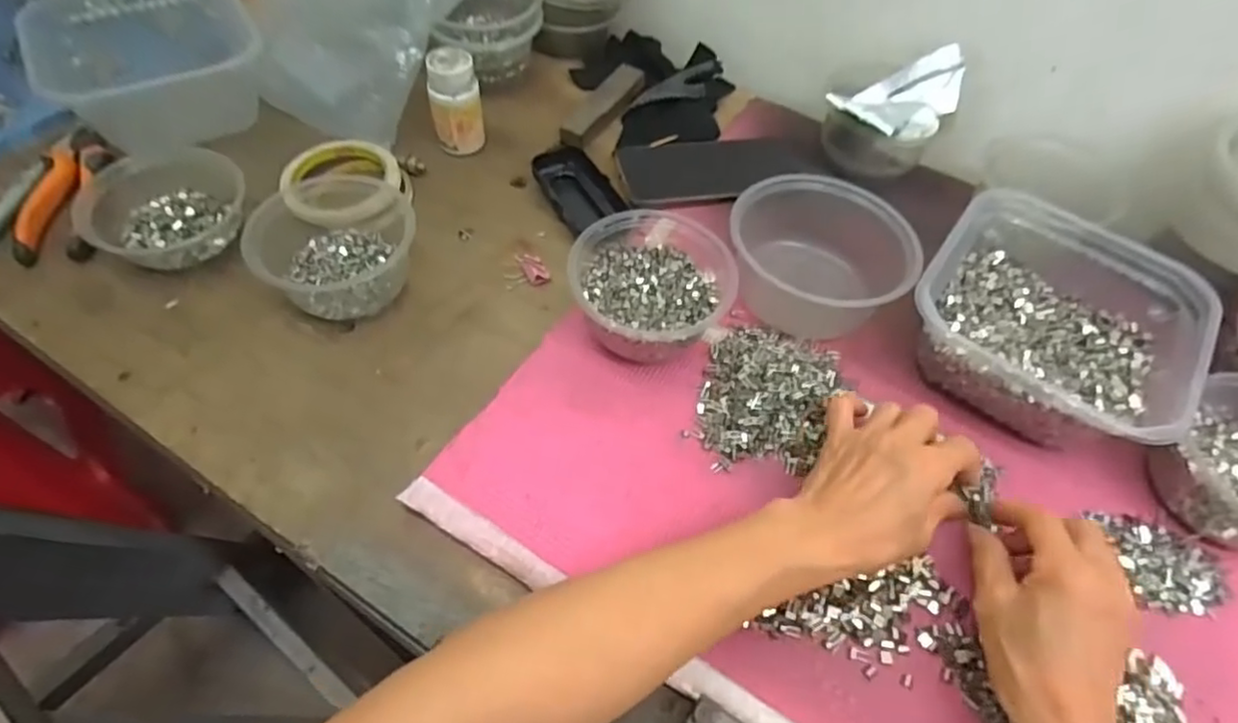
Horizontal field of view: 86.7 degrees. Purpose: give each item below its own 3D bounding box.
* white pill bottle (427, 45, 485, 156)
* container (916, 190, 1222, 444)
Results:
[{"bbox_3d":[-0.147,-0.236,0.592,0.044,0.076,0.038,-10,56,-12],"label":"white pill bottle"},{"bbox_3d":[0.305,-0.028,0.474,0.169,0.074,0.165,33,59,17],"label":"container"}]

